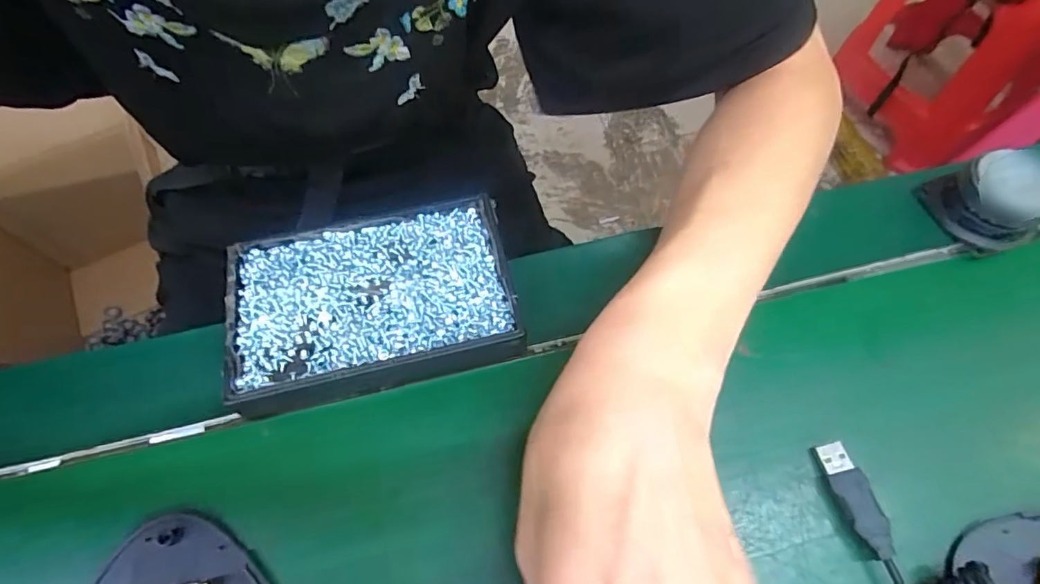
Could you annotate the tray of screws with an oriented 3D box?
[{"bbox_3d":[-0.073,0.004,0.267,0.133,0.022,0.094,-13,64,-7],"label":"tray of screws"}]

